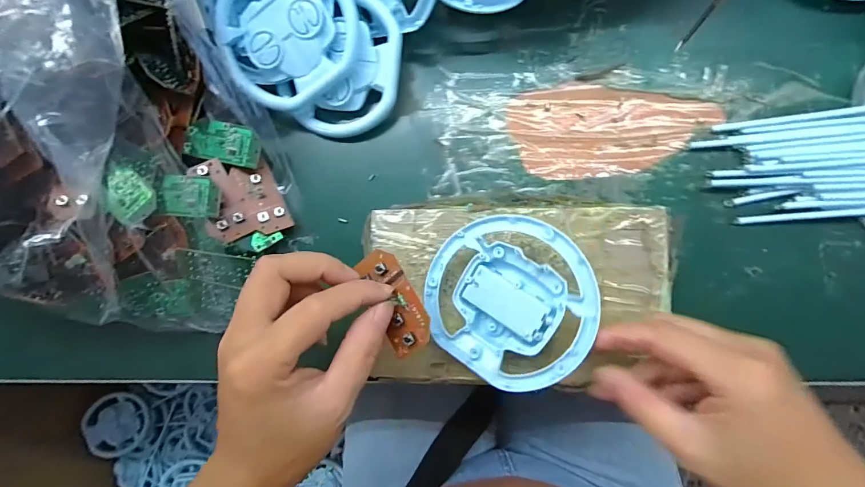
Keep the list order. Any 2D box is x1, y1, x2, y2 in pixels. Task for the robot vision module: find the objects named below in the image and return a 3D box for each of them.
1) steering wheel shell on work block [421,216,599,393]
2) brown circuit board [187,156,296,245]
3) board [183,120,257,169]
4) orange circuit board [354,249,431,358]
[{"bbox_3d":[0.049,0.034,0.258,0.103,0.021,0.103,35,104,17],"label":"steering wheel shell on work block"},{"bbox_3d":[-0.142,-0.034,0.301,0.054,0.009,0.062,-24,89,-25],"label":"brown circuit board"},{"bbox_3d":[-0.158,-0.076,0.304,0.060,0.005,0.029,13,89,6],"label":"board"},{"bbox_3d":[-0.021,0.031,0.225,0.025,0.008,0.061,-30,71,5],"label":"orange circuit board"}]

